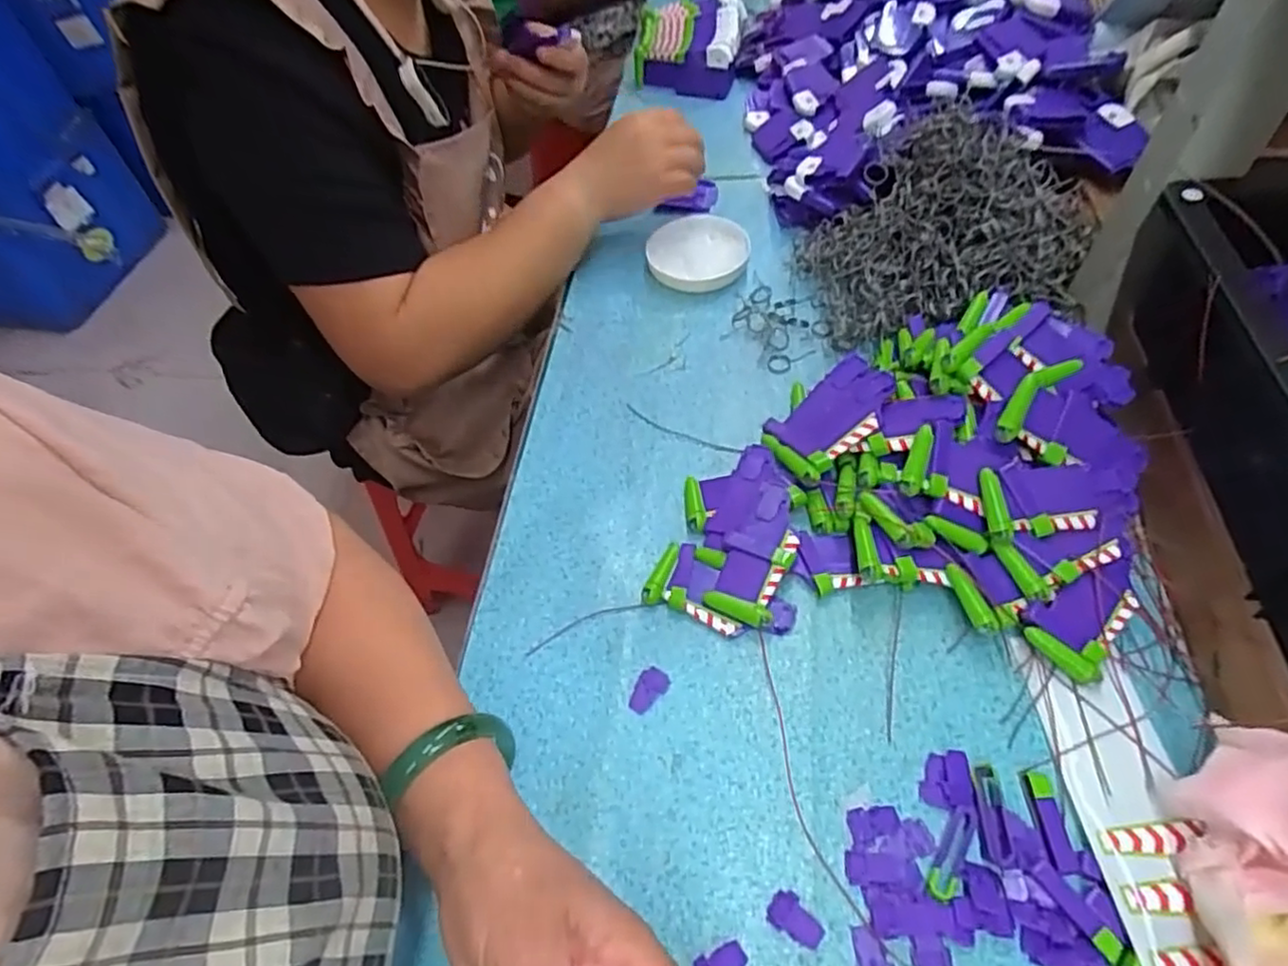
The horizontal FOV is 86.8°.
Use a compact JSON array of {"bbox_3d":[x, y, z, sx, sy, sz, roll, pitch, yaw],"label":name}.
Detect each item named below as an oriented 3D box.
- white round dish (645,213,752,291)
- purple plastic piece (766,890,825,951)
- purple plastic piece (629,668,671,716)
[{"bbox_3d":[0.050,-0.215,0.627,0.089,0.019,0.096,-3,54,4],"label":"white round dish"},{"bbox_3d":[0.073,0.211,0.328,0.026,0.005,0.017,34,64,26],"label":"purple plastic piece"},{"bbox_3d":[0.003,0.121,0.397,0.017,0.004,0.027,23,60,20],"label":"purple plastic piece"}]

